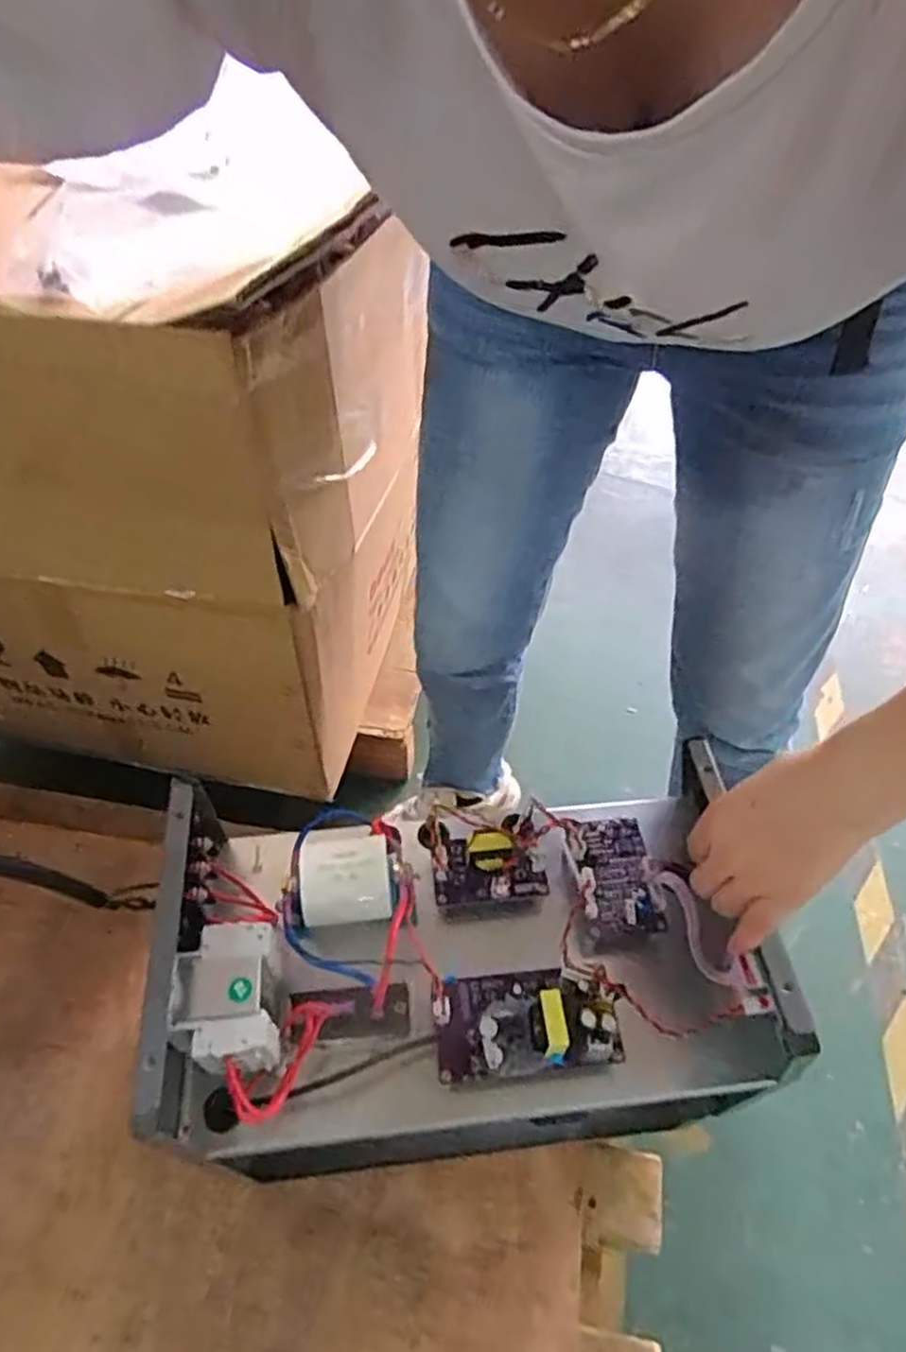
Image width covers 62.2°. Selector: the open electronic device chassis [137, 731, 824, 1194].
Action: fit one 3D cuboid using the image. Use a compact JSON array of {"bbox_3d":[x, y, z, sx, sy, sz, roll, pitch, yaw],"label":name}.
[{"bbox_3d":[0.012,0.187,0.534,0.391,0.155,0.214,-5,54,-6],"label":"open electronic device chassis"}]

